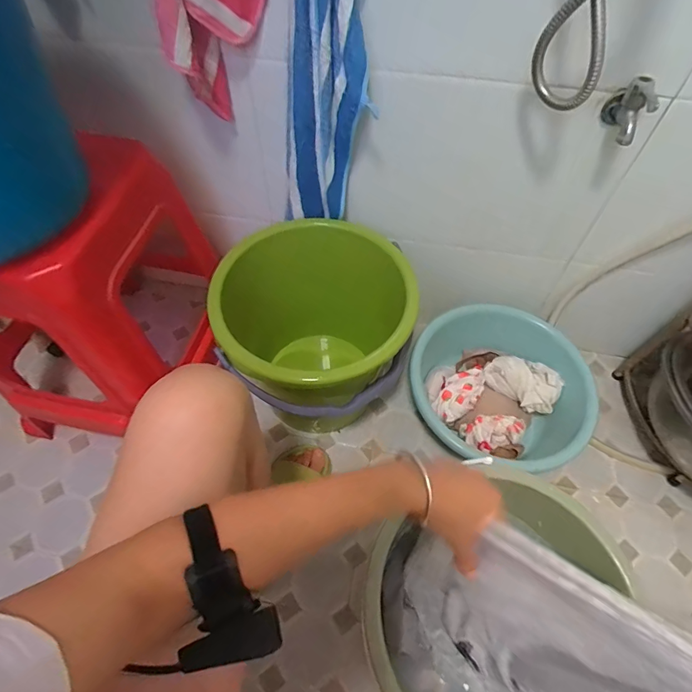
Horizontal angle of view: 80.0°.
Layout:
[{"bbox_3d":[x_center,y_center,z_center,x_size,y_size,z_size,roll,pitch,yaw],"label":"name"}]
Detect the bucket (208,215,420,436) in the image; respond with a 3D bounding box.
[{"bbox_3d":[-0.062,0.003,0.779,0.311,0.345,0.303,0,56,0],"label":"bucket"}]

